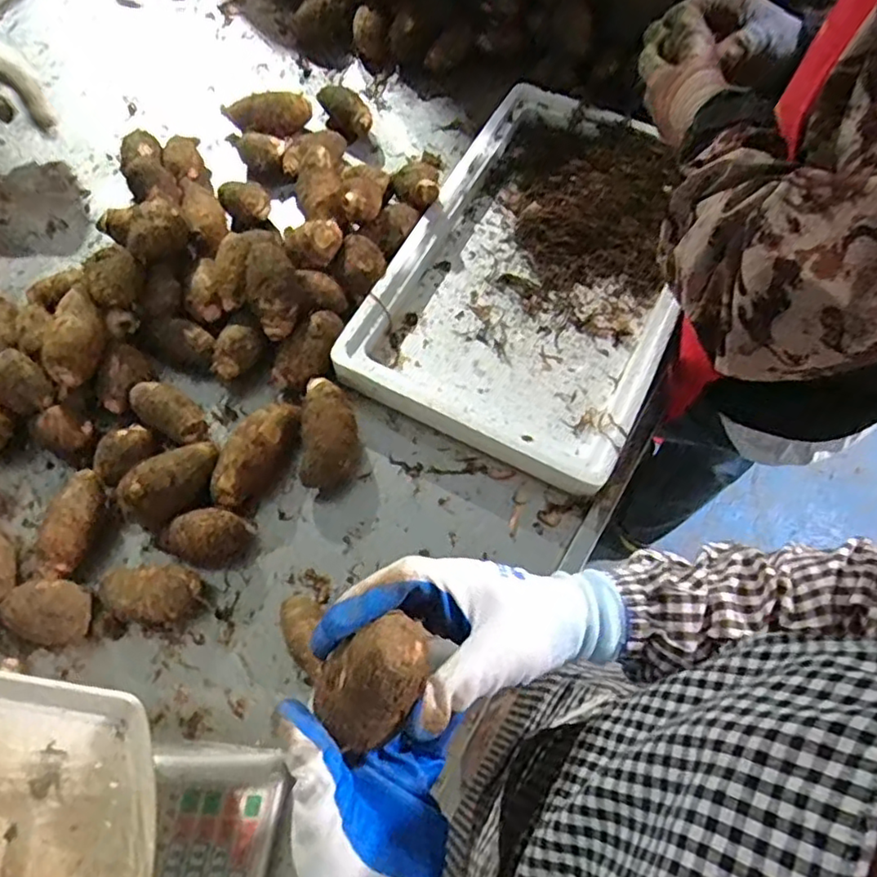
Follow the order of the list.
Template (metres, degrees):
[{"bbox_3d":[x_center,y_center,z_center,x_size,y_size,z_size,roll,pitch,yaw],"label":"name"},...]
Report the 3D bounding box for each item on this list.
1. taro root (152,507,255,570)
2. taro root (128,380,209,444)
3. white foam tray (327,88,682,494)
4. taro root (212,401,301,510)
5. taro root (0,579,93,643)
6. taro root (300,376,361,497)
[{"bbox_3d":[-0.212,0.091,0.574,0.081,0.056,0.046,5,65,2],"label":"taro root"},{"bbox_3d":[-0.262,-0.028,0.613,0.079,0.033,0.042,31,69,14],"label":"taro root"},{"bbox_3d":[0.120,-0.194,0.685,0.293,0.054,0.458,25,67,11],"label":"white foam tray"},{"bbox_3d":[-0.173,0.012,0.605,0.050,0.043,0.120,31,69,14],"label":"taro root"},{"bbox_3d":[-0.326,0.146,0.534,0.062,0.049,0.049,1,66,-2],"label":"taro root"},{"bbox_3d":[-0.105,-0.007,0.615,0.054,0.055,0.104,-3,65,-1],"label":"taro root"}]

